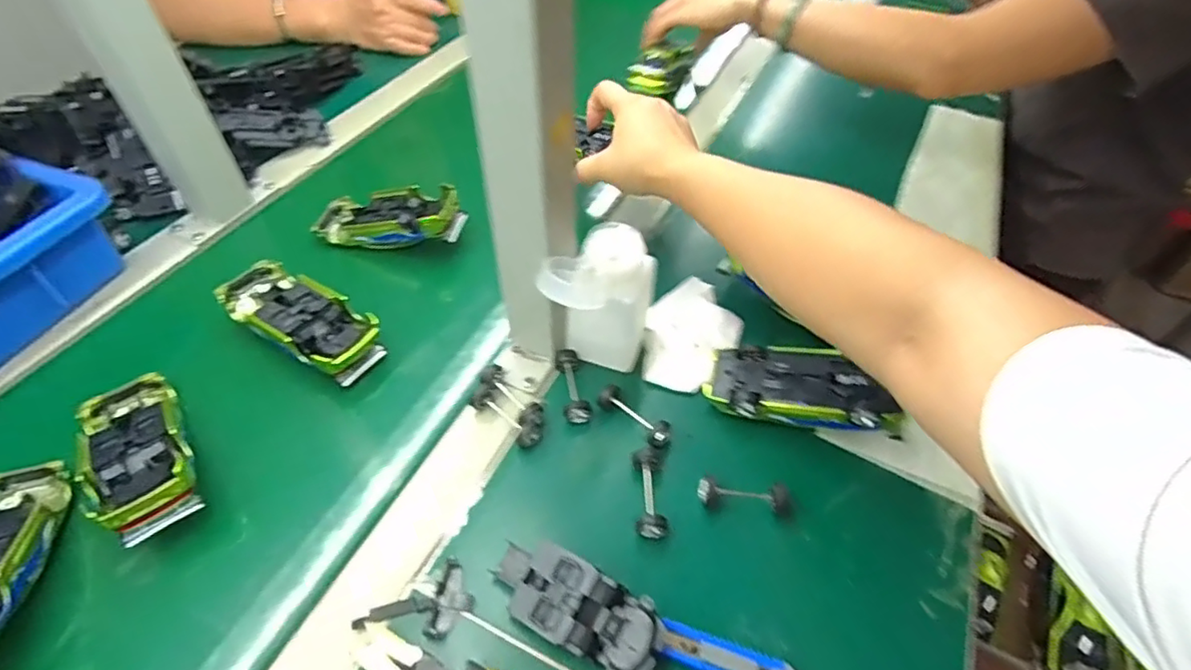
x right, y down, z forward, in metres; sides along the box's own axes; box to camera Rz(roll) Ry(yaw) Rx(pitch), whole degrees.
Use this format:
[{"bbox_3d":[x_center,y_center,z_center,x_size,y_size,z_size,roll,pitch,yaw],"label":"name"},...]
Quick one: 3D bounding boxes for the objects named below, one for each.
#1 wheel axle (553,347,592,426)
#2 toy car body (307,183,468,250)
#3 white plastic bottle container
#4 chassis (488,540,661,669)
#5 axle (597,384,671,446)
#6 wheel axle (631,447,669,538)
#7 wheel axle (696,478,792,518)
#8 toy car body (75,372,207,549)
[{"bbox_3d":[-0.017,0.036,0.429,0.020,0.015,0.058,-6,51,-9],"label":"wheel axle"},{"bbox_3d":[-0.185,-0.108,0.531,0.141,0.031,0.061,1,52,15],"label":"toy car body"},{"bbox_3d":[0.003,-0.019,0.410,0.066,0.108,0.083,13,50,6],"label":"white plastic bottle container"},{"bbox_3d":[-0.012,0.150,0.327,0.098,0.030,0.042,24,53,15],"label":"chassis"},{"bbox_3d":[0.027,0.057,0.416,0.057,0.013,0.019,36,57,23],"label":"axle"},{"bbox_3d":[0.035,0.102,0.377,0.020,0.018,0.056,2,50,-3],"label":"wheel axle"},{"bbox_3d":[0.098,0.103,0.380,0.065,0.021,0.016,5,50,0],"label":"wheel axle"},{"bbox_3d":[-0.296,0.071,0.378,0.056,0.030,0.130,-33,48,-25],"label":"toy car body"}]

